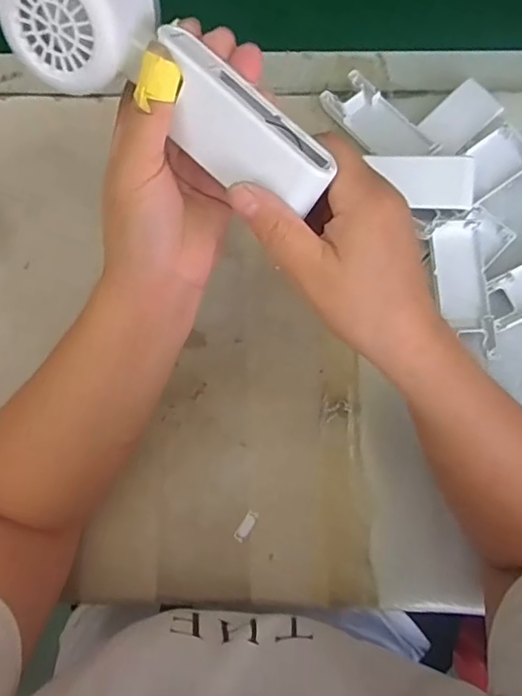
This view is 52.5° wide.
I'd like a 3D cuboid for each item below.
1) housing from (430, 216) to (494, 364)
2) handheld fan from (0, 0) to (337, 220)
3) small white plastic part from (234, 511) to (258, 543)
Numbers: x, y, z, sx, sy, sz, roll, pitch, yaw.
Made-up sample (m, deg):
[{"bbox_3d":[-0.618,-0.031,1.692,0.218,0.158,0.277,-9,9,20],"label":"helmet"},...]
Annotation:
[{"bbox_3d":[0.150,-0.044,0.395,0.039,0.018,0.099,-5,77,0],"label":"housing"},{"bbox_3d":[-0.042,-0.126,0.259,0.169,0.057,0.052,38,38,-12],"label":"handheld fan"},{"bbox_3d":[-0.011,0.129,0.382,0.008,0.004,0.023,33,80,8],"label":"small white plastic part"}]

